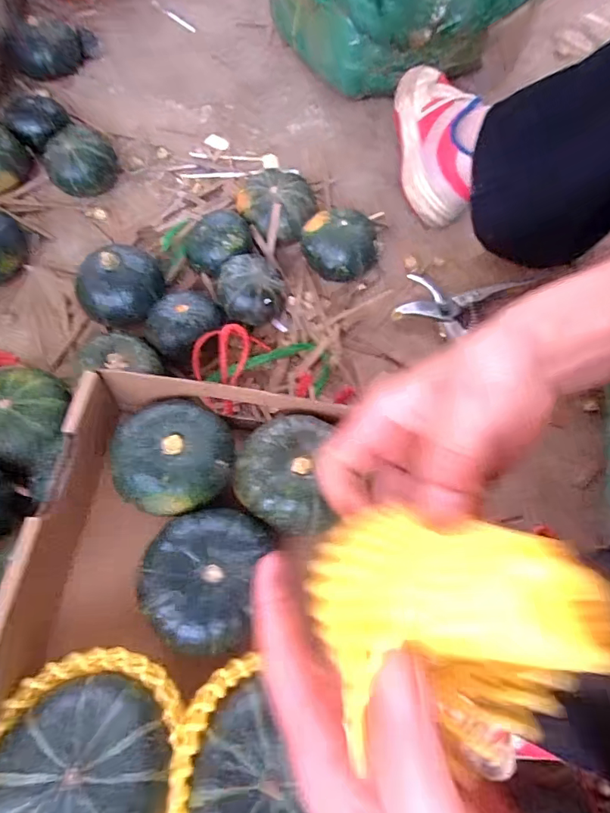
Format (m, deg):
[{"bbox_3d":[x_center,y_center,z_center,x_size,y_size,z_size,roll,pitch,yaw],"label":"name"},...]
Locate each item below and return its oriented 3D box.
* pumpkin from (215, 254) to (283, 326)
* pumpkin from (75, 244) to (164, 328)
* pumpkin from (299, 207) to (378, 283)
[{"bbox_3d":[-0.058,-0.121,0.491,0.066,0.053,0.069,1,65,-2],"label":"pumpkin"},{"bbox_3d":[-0.188,-0.119,0.481,0.084,0.068,0.076,-18,67,-11],"label":"pumpkin"},{"bbox_3d":[0.038,-0.176,0.523,0.080,0.056,0.067,16,65,5],"label":"pumpkin"}]

